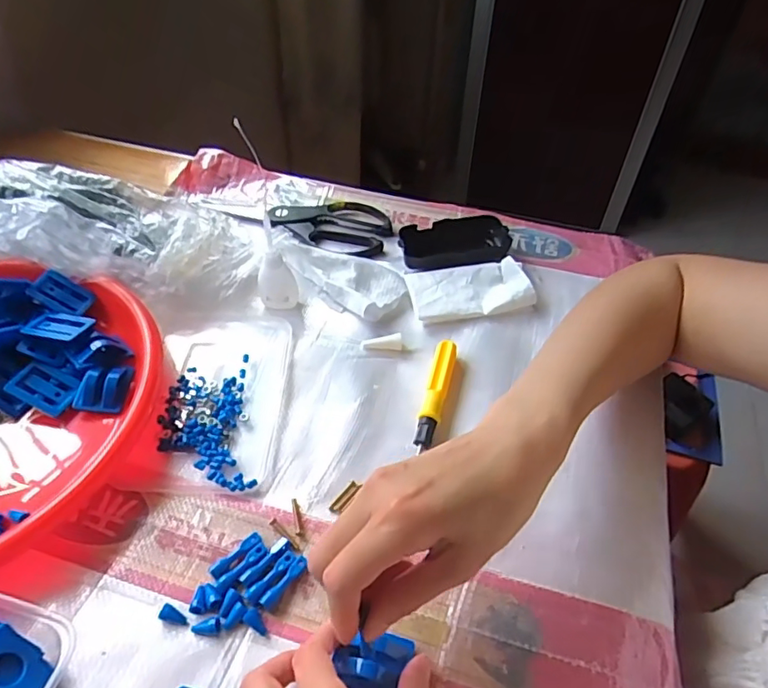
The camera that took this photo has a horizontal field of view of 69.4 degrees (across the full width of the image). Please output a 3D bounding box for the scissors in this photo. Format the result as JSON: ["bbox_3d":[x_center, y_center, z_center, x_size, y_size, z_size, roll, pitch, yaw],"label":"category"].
[{"bbox_3d":[-0.081,-0.137,0.598,0.179,0.009,0.086,19,50,16],"label":"scissors"}]

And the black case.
[{"bbox_3d":[0.072,-0.100,0.556,0.112,0.019,0.062,-12,48,-12],"label":"black case"}]

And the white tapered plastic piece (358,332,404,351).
[{"bbox_3d":[-0.002,-0.002,0.477,0.037,0.010,0.013,-2,47,-3],"label":"white tapered plastic piece"}]

